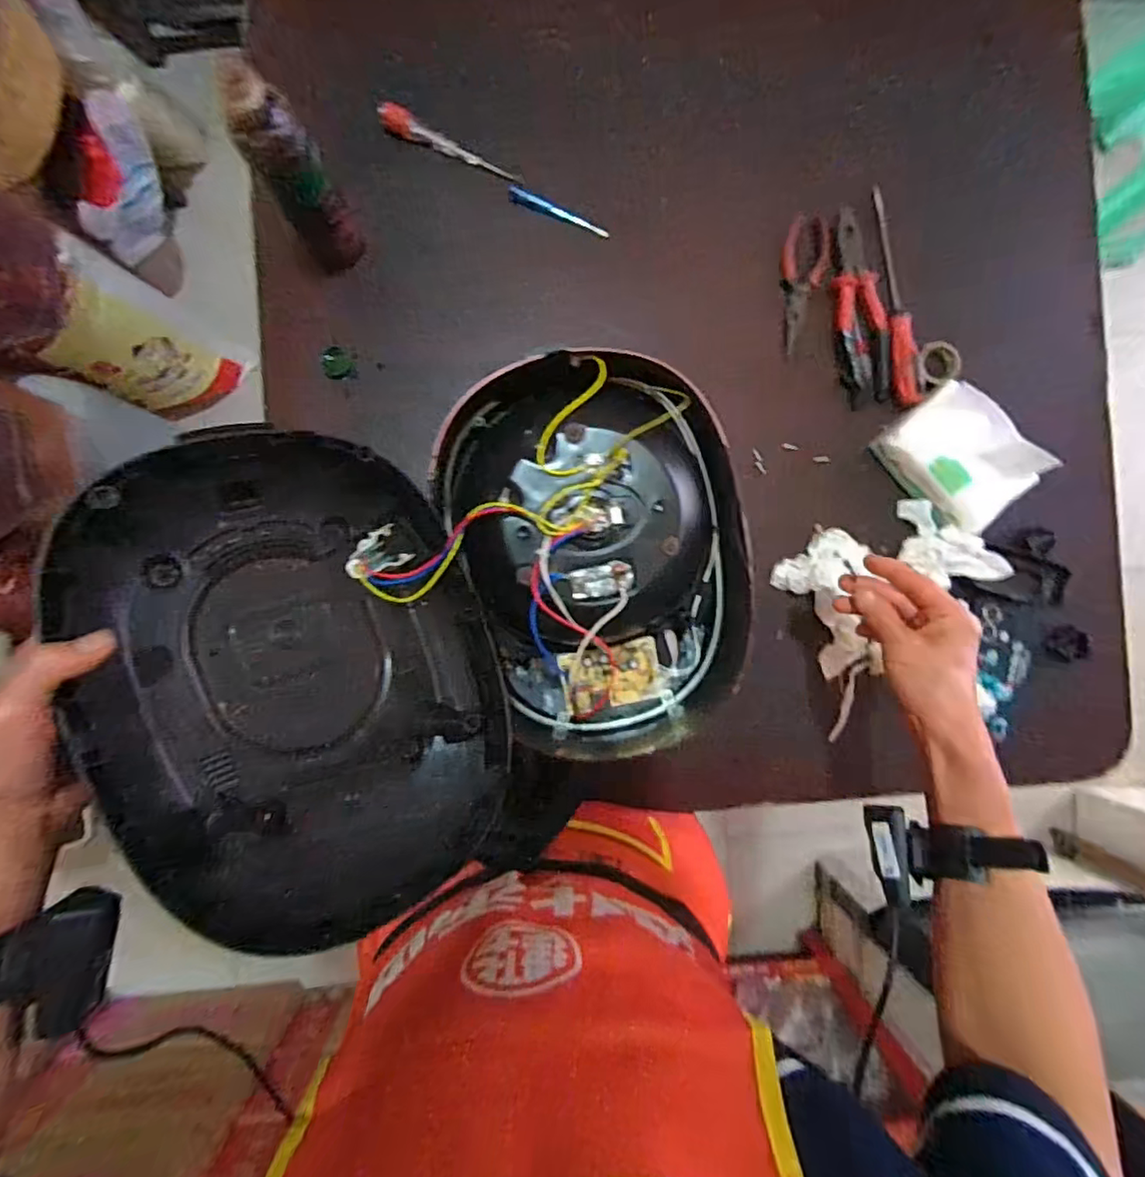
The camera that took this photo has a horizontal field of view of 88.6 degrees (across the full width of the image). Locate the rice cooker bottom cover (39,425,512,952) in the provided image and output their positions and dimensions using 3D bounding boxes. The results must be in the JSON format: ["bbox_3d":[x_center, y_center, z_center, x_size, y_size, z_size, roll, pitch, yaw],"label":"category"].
[{"bbox_3d":[-0.182,0.065,0.424,0.256,0.065,0.350,-21,92,-37],"label":"rice cooker bottom cover"}]

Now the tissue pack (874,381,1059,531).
[{"bbox_3d":[0.409,-0.137,0.618,0.093,0.079,0.142,-44,92,-2],"label":"tissue pack"}]

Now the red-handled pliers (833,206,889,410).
[{"bbox_3d":[0.318,-0.313,0.651,0.054,0.020,0.212,-7,90,-2],"label":"red-handled pliers"}]

